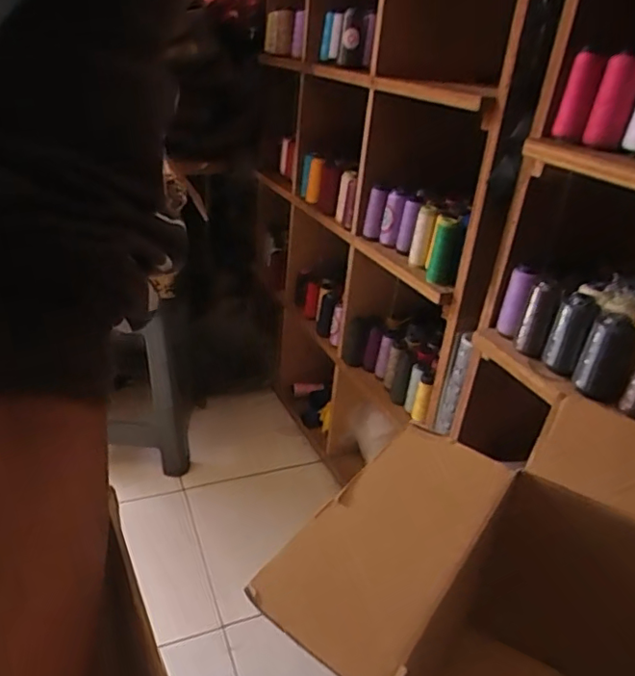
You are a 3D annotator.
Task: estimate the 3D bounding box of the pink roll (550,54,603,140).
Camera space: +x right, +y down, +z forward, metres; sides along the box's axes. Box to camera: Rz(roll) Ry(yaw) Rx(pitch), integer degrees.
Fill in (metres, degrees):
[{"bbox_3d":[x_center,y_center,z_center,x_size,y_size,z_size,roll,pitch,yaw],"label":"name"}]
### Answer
[{"bbox_3d":[0.322,-0.300,0.698,0.033,0.094,0.033,10,28,8],"label":"pink roll"}]

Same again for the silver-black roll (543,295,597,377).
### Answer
[{"bbox_3d":[0.338,-0.003,0.761,0.040,0.109,0.035,17,30,22],"label":"silver-black roll"}]

